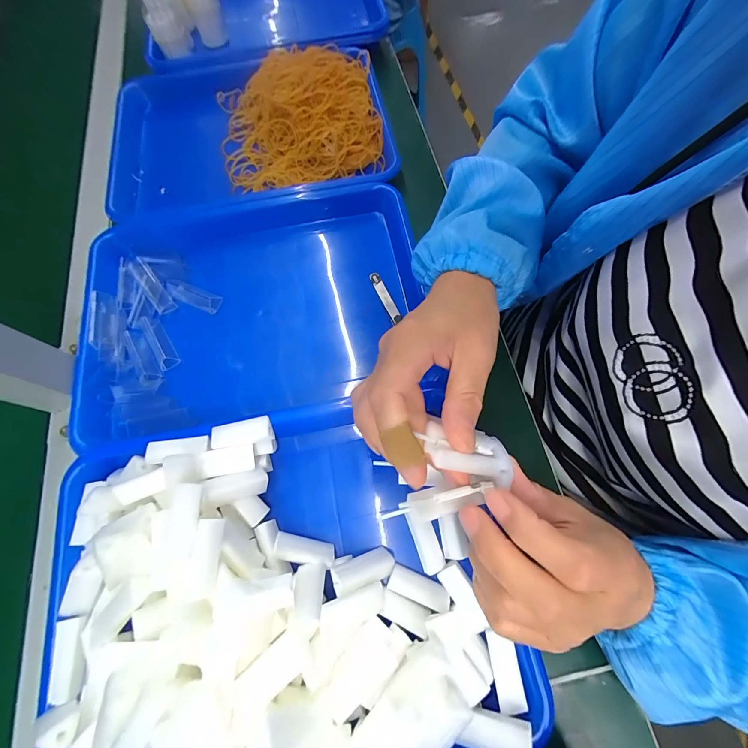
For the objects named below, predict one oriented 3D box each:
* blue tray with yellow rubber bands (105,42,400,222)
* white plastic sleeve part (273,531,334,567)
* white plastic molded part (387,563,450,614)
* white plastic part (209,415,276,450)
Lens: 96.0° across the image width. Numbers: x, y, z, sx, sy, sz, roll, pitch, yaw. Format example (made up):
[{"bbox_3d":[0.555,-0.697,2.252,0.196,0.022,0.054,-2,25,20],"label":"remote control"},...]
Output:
[{"bbox_3d":[-0.153,-0.306,0.420,0.331,0.069,0.259,-10,70,-2],"label":"blue tray with yellow rubber bands"},{"bbox_3d":[-0.052,0.133,0.255,0.045,0.019,0.015,17,69,-12],"label":"white plastic sleeve part"},{"bbox_3d":[0.033,0.159,0.249,0.044,0.012,0.017,21,72,9],"label":"white plastic molded part"},{"bbox_3d":[-0.105,0.047,0.269,0.047,0.008,0.019,-10,70,-2],"label":"white plastic part"}]

